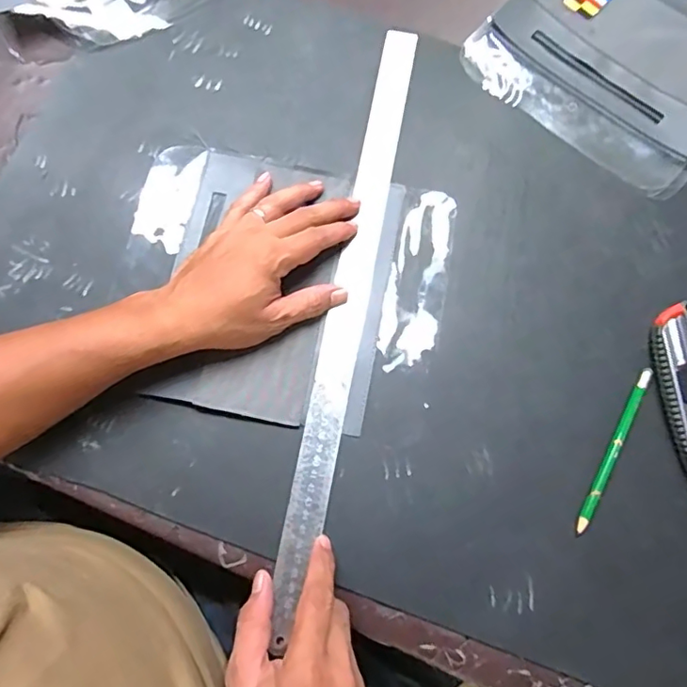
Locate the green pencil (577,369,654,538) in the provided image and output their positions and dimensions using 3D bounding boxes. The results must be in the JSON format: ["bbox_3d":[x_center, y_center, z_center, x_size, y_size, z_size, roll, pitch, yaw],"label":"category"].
[{"bbox_3d":[0.203,0.079,0.408,0.008,0.004,0.137,29,77,7],"label":"green pencil"}]

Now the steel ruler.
[{"bbox_3d":[0.008,-0.041,0.443,0.038,0.008,0.506,12,75,-1],"label":"steel ruler"}]

